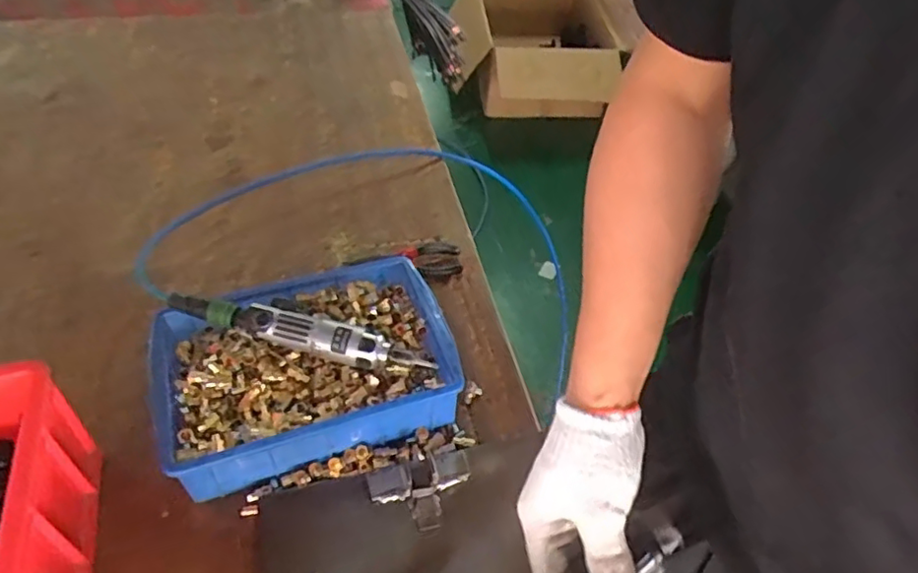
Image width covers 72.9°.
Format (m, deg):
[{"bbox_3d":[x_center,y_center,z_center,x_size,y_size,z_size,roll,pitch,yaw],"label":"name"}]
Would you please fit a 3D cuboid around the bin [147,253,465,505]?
[{"bbox_3d":[-0.161,0.087,0.667,0.298,0.080,0.213,-13,49,-15],"label":"bin"}]

